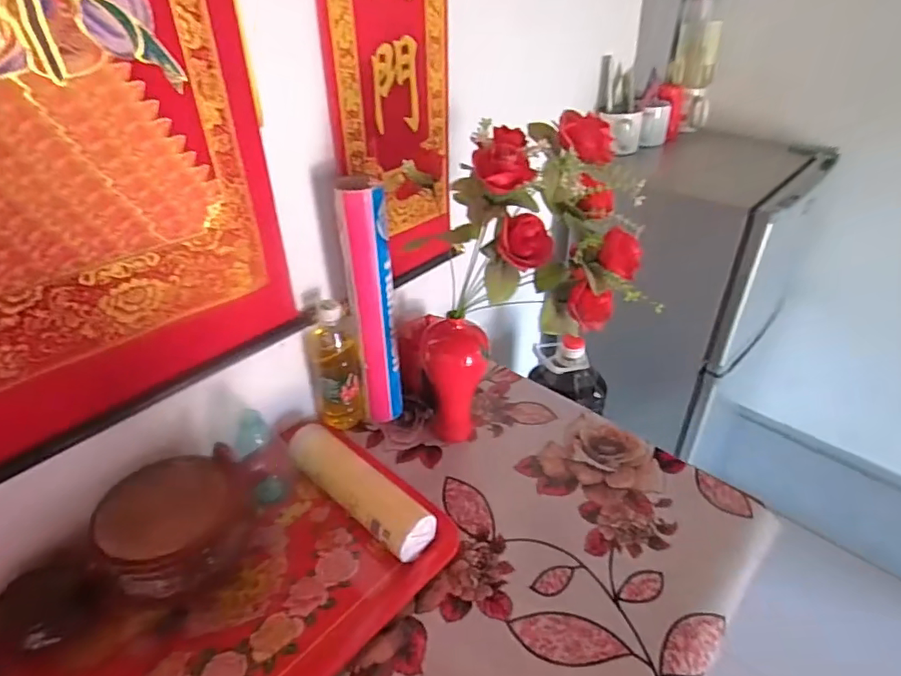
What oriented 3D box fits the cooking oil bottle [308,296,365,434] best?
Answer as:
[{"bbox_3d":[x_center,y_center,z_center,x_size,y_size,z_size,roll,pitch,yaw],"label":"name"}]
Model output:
[{"bbox_3d":[-0.170,0.043,0.791,0.077,0.202,0.052,-7,37,-9],"label":"cooking oil bottle"}]

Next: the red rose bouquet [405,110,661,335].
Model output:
[{"bbox_3d":[0.116,-0.138,0.609,0.180,0.196,0.169,8,37,11],"label":"red rose bouquet"}]

